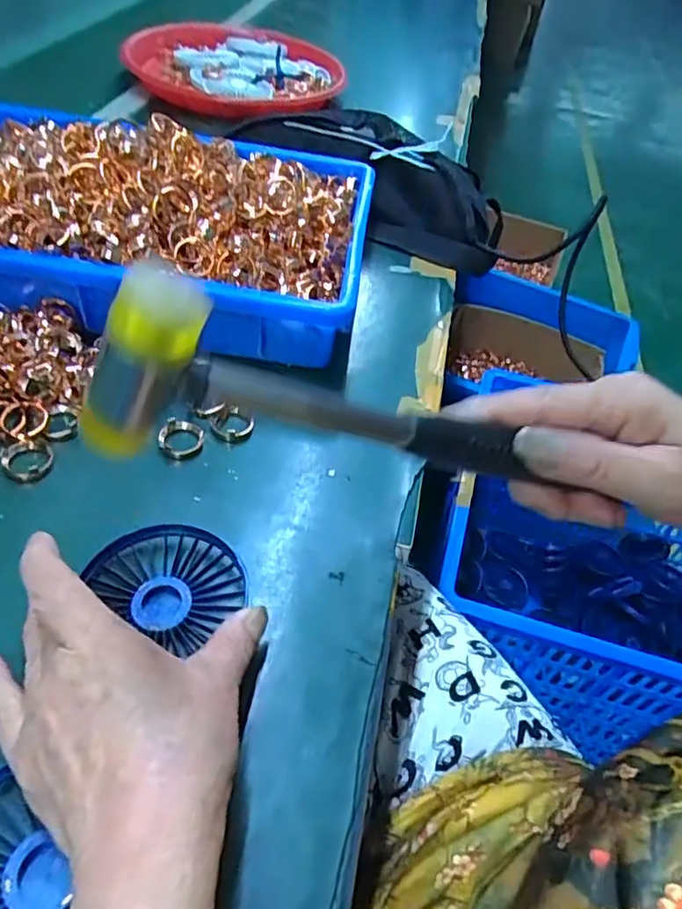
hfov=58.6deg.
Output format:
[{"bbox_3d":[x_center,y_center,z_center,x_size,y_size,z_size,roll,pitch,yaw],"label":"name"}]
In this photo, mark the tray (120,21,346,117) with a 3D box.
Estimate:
[{"bbox_3d":[-0.134,-0.502,0.781,0.279,0.046,0.229,19,49,12],"label":"tray"}]

